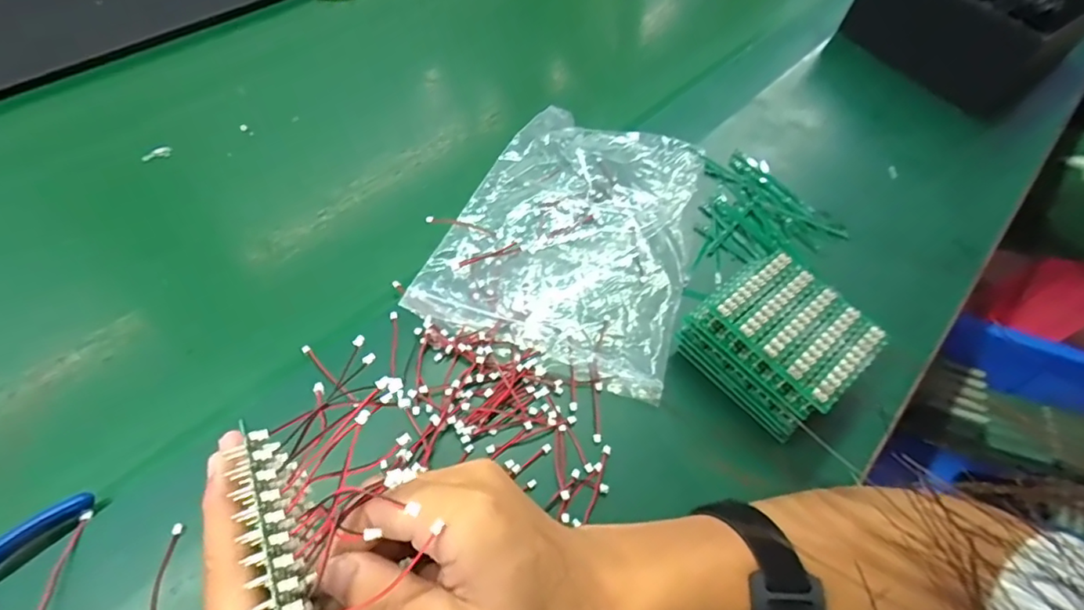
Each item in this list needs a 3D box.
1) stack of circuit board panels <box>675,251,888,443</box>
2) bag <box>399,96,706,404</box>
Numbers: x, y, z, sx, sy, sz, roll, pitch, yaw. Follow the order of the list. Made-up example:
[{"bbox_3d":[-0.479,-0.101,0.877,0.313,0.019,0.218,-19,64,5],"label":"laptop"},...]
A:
[{"bbox_3d":[0.152,0.023,0.363,0.085,0.046,0.095,-35,64,-26],"label":"stack of circuit board panels"},{"bbox_3d":[0.030,-0.061,0.427,0.166,0.019,0.238,17,55,7],"label":"bag"}]

